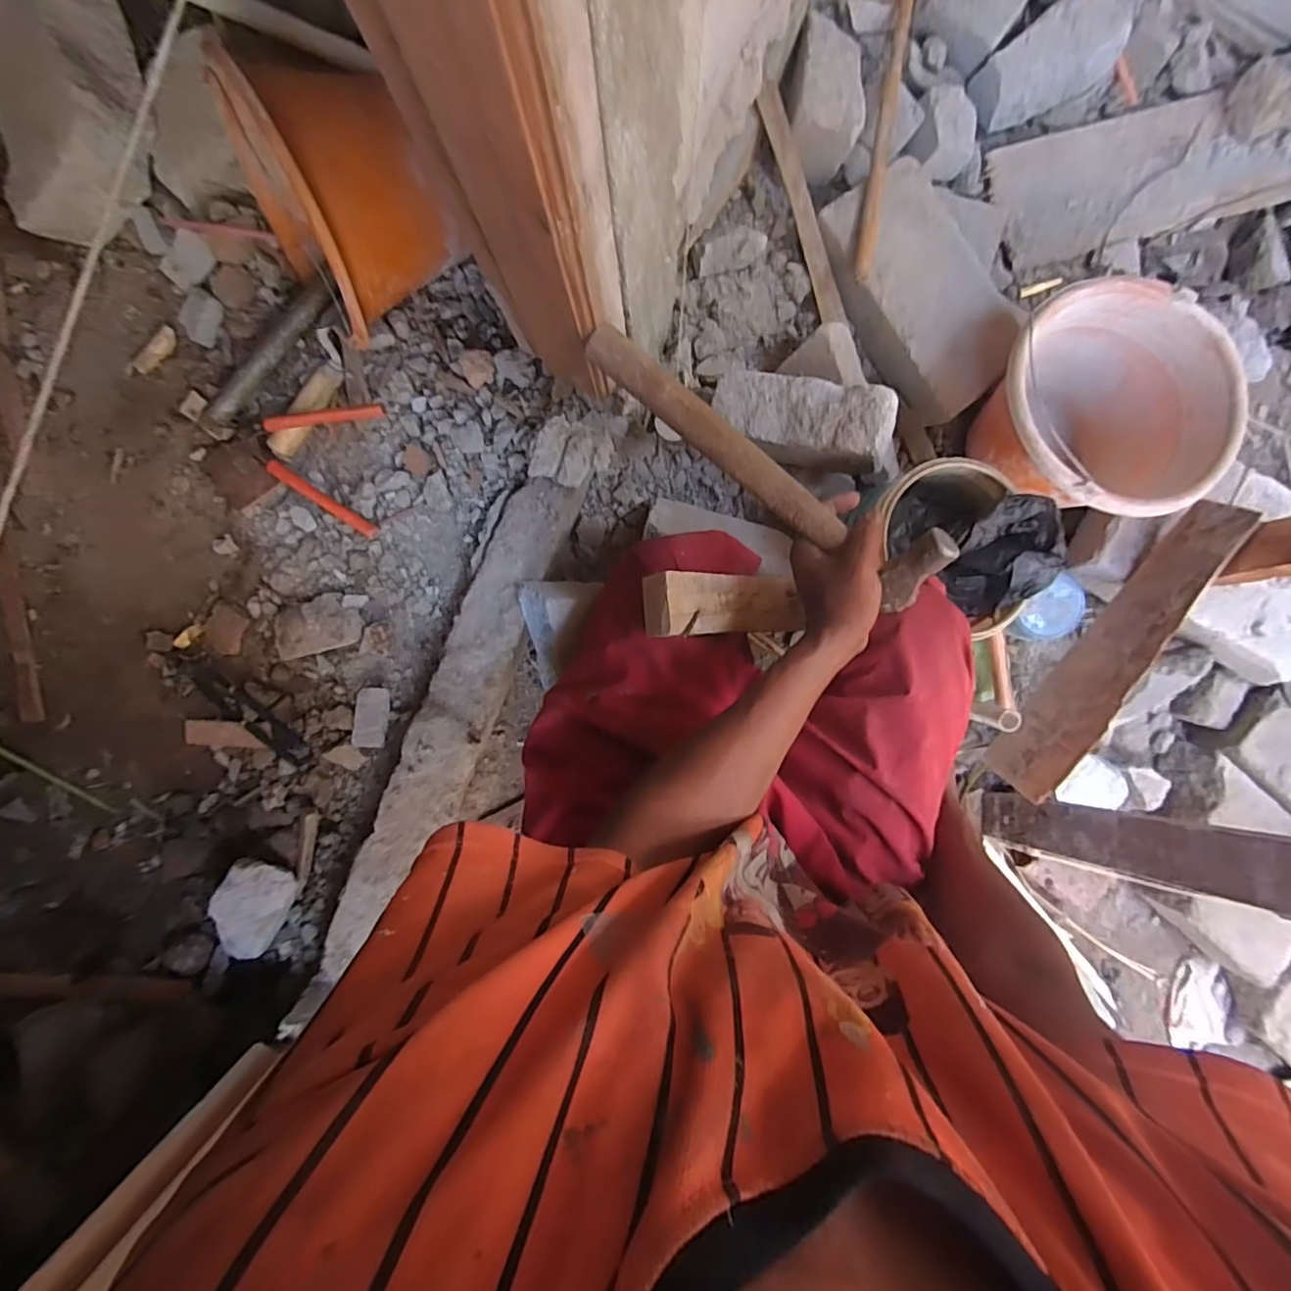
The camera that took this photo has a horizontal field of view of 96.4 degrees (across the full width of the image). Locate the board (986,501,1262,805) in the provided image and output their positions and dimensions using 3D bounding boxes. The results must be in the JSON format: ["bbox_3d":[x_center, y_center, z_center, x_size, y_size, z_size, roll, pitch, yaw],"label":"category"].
[{"bbox_3d":[0.558,0.012,0.690,0.019,0.084,0.382,21,107,-34],"label":"board"}]

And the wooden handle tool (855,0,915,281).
[{"bbox_3d":[0.299,-0.704,0.674,0.022,0.049,0.553,10,94,1],"label":"wooden handle tool"}]

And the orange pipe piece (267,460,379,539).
[{"bbox_3d":[-0.402,-0.180,0.722,0.147,0.020,0.019,34,94,0],"label":"orange pipe piece"}]

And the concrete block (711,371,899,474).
[{"bbox_3d":[0.178,-0.252,0.660,0.201,0.076,0.093,25,94,21],"label":"concrete block"}]

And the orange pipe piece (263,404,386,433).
[{"bbox_3d":[-0.380,-0.274,0.691,0.146,0.019,0.019,-7,93,2],"label":"orange pipe piece"}]

